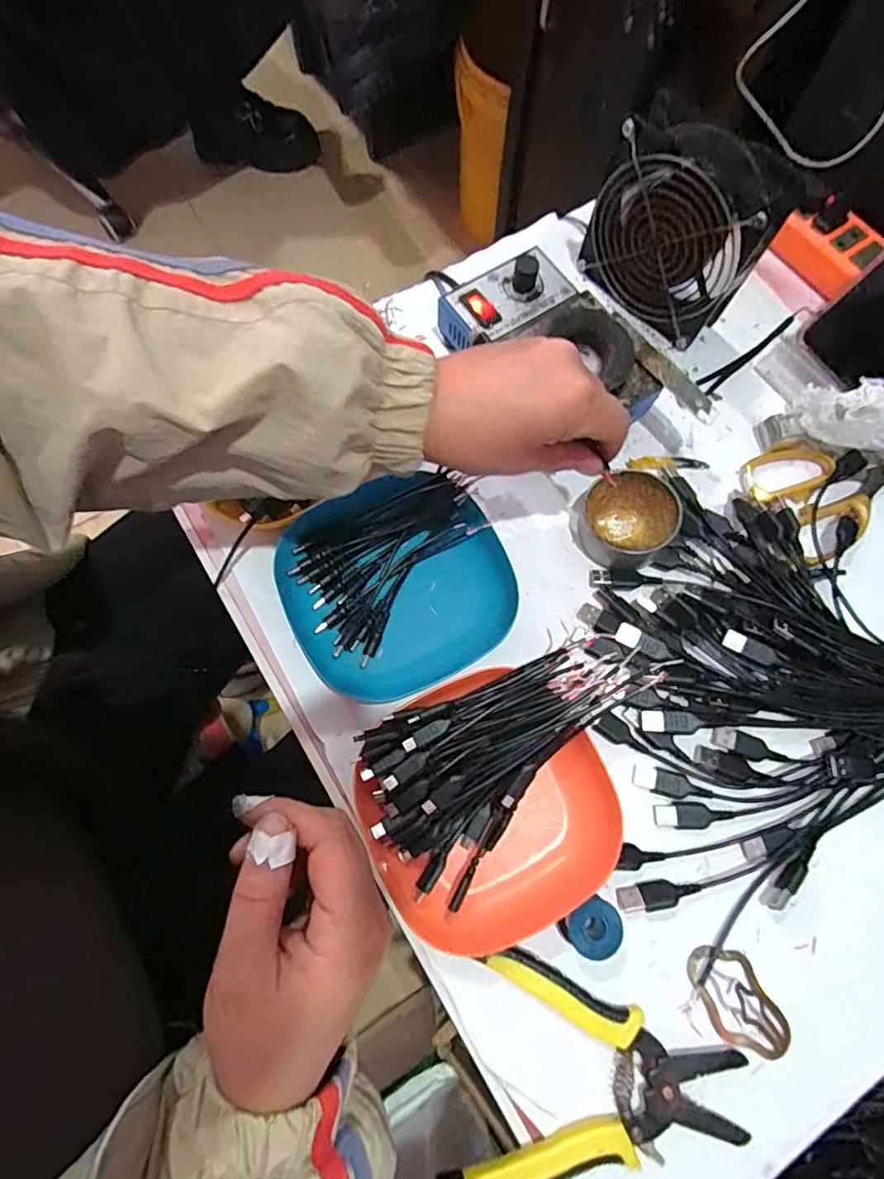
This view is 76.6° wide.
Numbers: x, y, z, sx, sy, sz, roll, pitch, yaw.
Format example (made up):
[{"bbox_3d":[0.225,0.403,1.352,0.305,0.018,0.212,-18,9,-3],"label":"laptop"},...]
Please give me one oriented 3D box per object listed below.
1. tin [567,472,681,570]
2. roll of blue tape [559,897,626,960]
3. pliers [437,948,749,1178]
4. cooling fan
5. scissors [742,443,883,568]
[{"bbox_3d":[0.128,-0.050,0.388,0.064,0.027,0.061,1,73,-2],"label":"tin"},{"bbox_3d":[0.085,0.191,0.317,0.030,0.024,0.027,-32,77,-9],"label":"roll of blue tape"},{"bbox_3d":[0.083,0.276,0.298,0.144,0.013,0.108,19,75,5],"label":"pliers"},{"bbox_3d":[0.171,-0.263,0.405,0.116,0.126,0.050,44,76,11],"label":"cooling fan"},{"bbox_3d":[0.313,-0.089,0.415,0.174,0.011,0.087,-26,75,-9],"label":"scissors"}]

